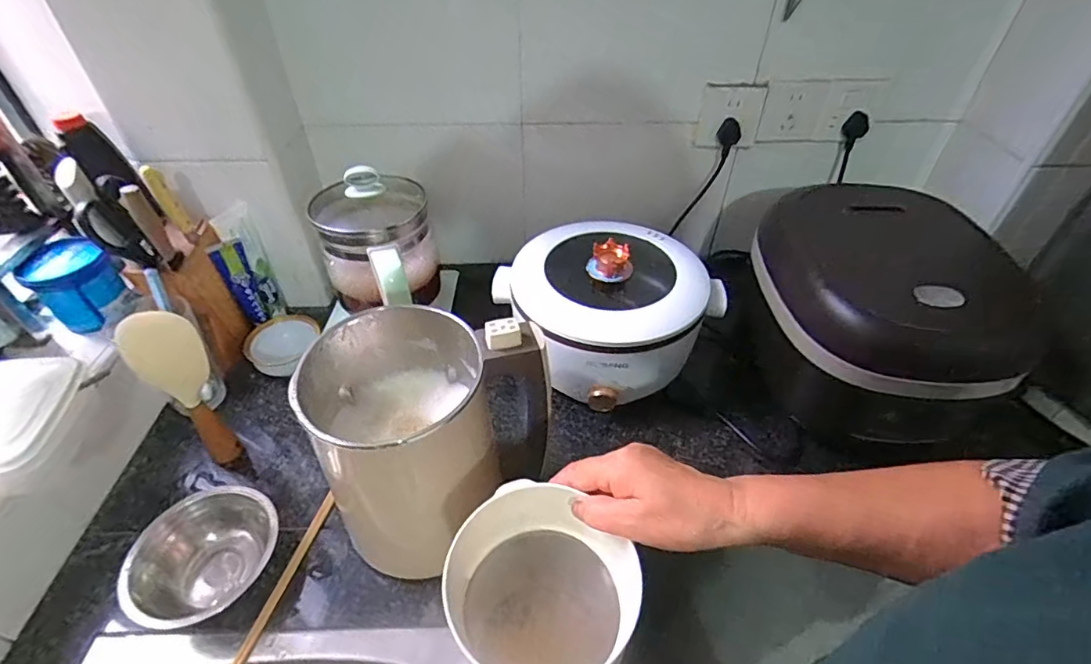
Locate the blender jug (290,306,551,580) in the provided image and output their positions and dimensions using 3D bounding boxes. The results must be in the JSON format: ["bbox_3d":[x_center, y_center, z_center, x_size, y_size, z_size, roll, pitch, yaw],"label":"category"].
[{"bbox_3d":[-0.124,0.099,0.519,0.153,0.249,0.185,34,52,30],"label":"blender jug"}]

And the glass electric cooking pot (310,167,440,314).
[{"bbox_3d":[-0.220,-0.112,0.695,0.139,0.174,0.193,-13,45,-14],"label":"glass electric cooking pot"}]

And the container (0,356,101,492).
[{"bbox_3d":[-0.523,0.092,0.499,0.130,0.068,0.120,1,43,0],"label":"container"}]

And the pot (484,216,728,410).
[{"bbox_3d":[0.083,-0.036,0.704,0.245,0.146,0.246,0,43,0],"label":"pot"}]

